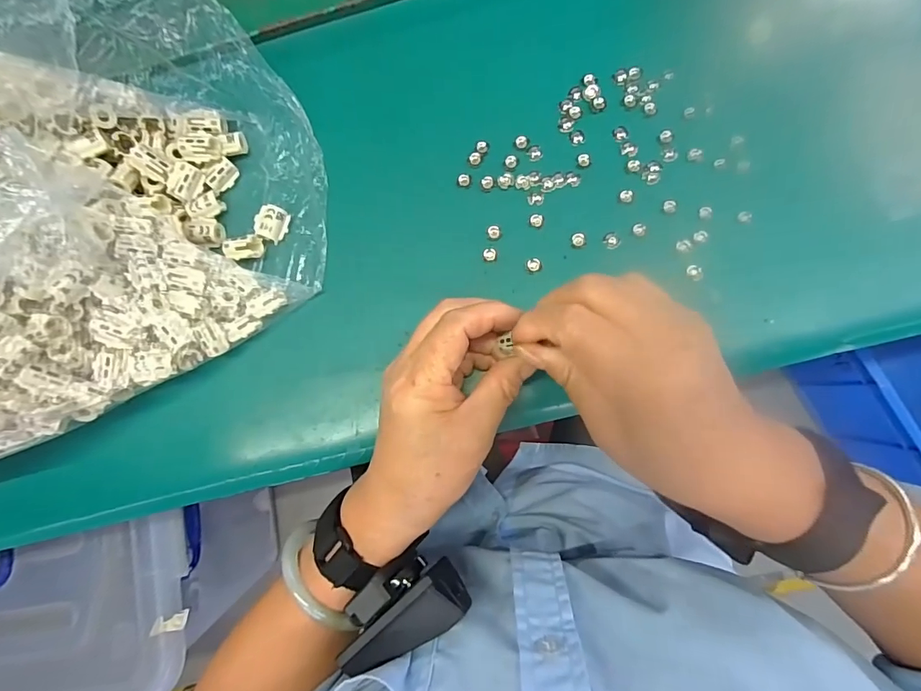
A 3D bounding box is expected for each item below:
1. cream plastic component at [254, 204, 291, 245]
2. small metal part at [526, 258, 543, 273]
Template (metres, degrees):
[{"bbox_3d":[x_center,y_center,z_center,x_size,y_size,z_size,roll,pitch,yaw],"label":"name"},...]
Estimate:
[{"bbox_3d":[-0.124,-0.080,0.301,0.017,0.012,0.021,27,87,8],"label":"cream plastic component"},{"bbox_3d":[0.046,-0.051,0.285,0.010,0.004,0.009,-21,81,1],"label":"small metal part"}]

